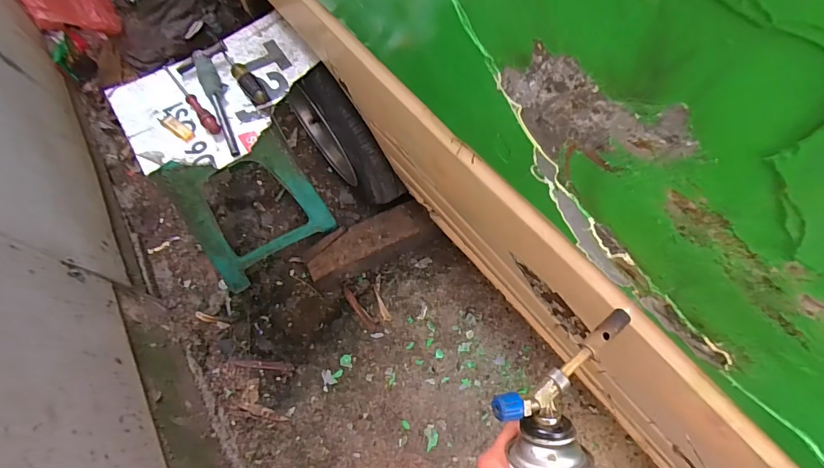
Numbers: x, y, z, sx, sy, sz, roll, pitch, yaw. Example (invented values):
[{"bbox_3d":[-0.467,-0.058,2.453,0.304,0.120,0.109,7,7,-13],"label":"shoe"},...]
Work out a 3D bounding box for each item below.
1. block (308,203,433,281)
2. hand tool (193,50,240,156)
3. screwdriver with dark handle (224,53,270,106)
[{"bbox_3d":[-0.116,0.026,1.134,0.328,0.098,0.106,-25,64,-6],"label":"block"},{"bbox_3d":[-0.364,-0.249,0.787,0.033,0.026,0.249,-23,63,-5],"label":"hand tool"},{"bbox_3d":[-0.326,-0.305,0.810,0.032,0.029,0.158,-38,65,-12],"label":"screwdriver with dark handle"}]

